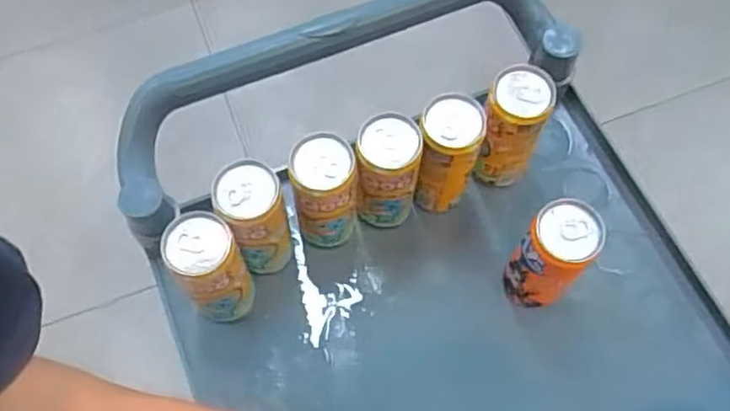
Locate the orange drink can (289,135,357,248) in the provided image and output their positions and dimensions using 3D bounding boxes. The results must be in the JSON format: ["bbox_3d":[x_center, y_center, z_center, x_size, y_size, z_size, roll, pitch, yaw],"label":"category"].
[{"bbox_3d":[-0.034,-0.009,0.615,0.053,0.130,0.048,-7,65,-2],"label":"orange drink can"}]

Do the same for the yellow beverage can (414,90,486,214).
[{"bbox_3d":[0.077,-0.041,0.635,0.052,0.145,0.050,-1,65,1],"label":"yellow beverage can"}]

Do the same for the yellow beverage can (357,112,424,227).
[{"bbox_3d":[0.022,-0.026,0.621,0.053,0.128,0.050,-1,65,1],"label":"yellow beverage can"}]

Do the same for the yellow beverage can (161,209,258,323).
[{"bbox_3d":[-0.130,0.060,0.591,0.054,0.138,0.056,-1,65,1],"label":"yellow beverage can"}]

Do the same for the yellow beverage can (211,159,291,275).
[{"bbox_3d":[-0.094,0.015,0.603,0.052,0.134,0.054,-1,65,1],"label":"yellow beverage can"}]

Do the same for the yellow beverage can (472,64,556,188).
[{"bbox_3d":[0.138,-0.067,0.651,0.053,0.145,0.058,-1,65,1],"label":"yellow beverage can"}]

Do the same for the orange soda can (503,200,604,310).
[{"bbox_3d":[0.165,0.050,0.603,0.053,0.148,0.060,39,72,18],"label":"orange soda can"}]

